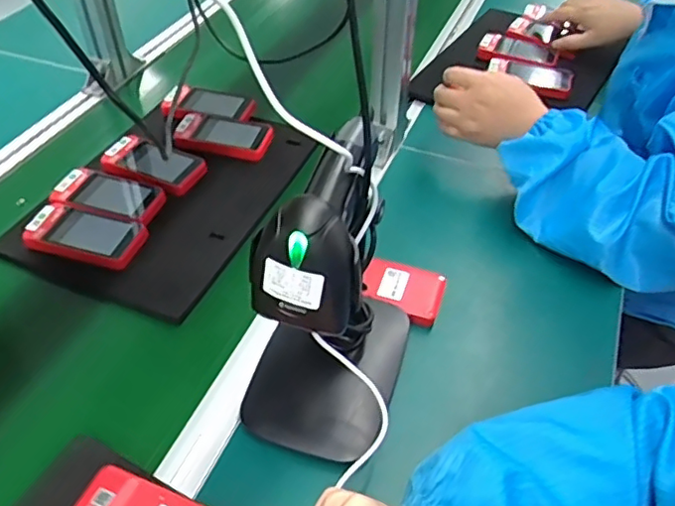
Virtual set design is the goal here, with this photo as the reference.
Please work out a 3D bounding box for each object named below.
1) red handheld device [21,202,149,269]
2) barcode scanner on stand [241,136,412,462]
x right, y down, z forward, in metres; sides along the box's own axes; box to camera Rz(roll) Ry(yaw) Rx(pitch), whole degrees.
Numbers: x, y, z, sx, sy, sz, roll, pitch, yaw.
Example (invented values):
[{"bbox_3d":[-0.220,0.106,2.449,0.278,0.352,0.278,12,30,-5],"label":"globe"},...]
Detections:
[{"bbox_3d":[-0.275,-0.019,0.661,0.124,0.023,0.067,10,45,9],"label":"red handheld device"},{"bbox_3d":[-0.005,0.035,0.471,0.115,0.246,0.156,14,46,12],"label":"barcode scanner on stand"}]

